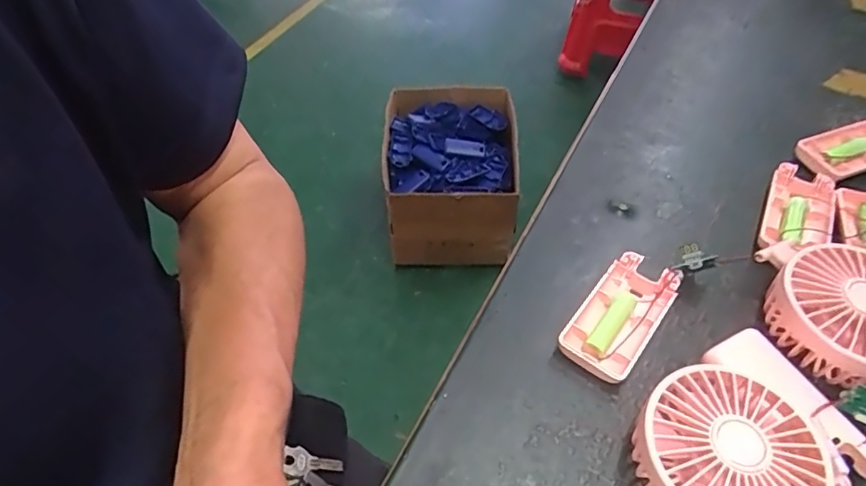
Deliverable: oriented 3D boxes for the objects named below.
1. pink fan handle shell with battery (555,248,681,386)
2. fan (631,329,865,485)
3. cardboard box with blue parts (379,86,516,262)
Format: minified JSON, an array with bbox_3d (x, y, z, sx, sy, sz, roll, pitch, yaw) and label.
[{"bbox_3d":[0.123,0.046,0.358,0.045,0.018,0.093,32,57,23],"label":"pink fan handle shell with battery"},{"bbox_3d":[0.167,0.105,0.294,0.126,0.046,0.088,-23,54,-19],"label":"fan"},{"bbox_3d":[0.036,-0.156,1.251,0.285,0.210,0.383,0,51,1],"label":"cardboard box with blue parts"}]

